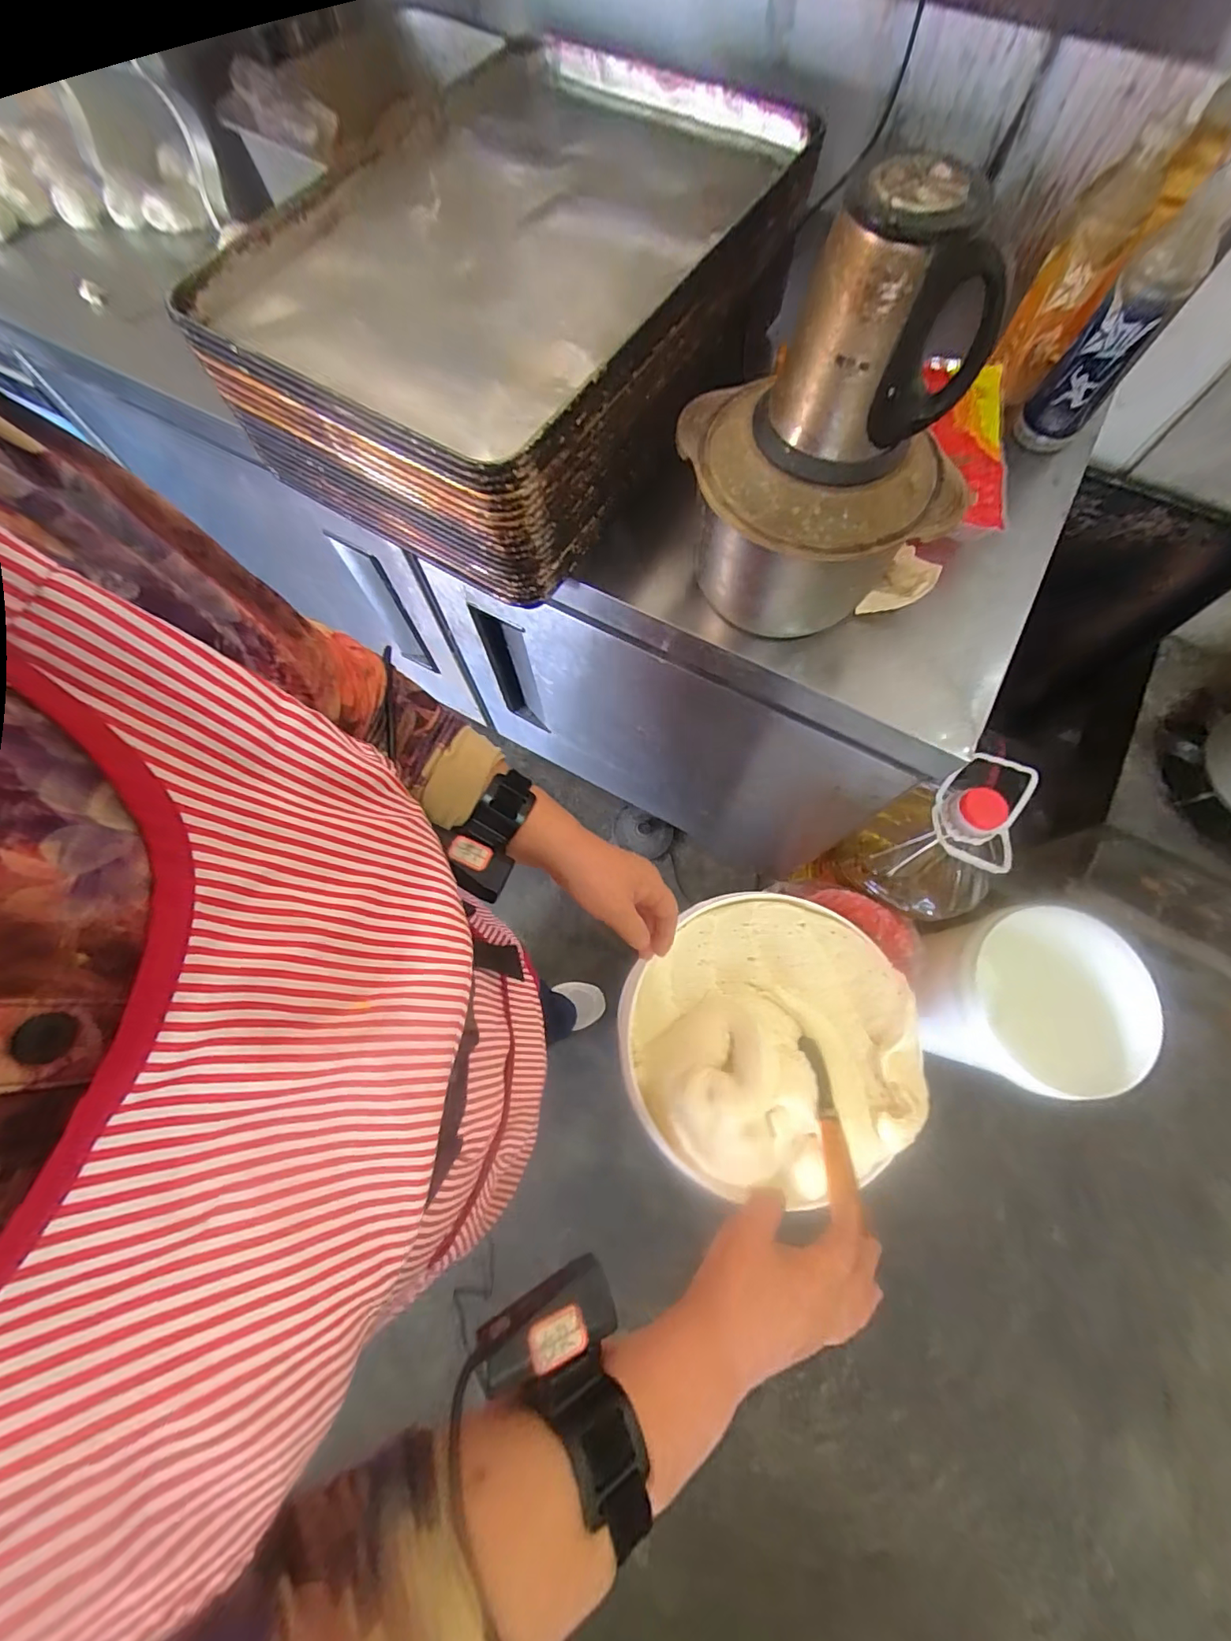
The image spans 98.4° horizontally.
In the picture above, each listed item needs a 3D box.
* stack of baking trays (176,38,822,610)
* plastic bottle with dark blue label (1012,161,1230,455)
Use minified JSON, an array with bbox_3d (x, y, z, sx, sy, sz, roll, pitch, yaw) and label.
[{"bbox_3d":[-0.076,-0.577,0.589,0.409,0.159,0.614,30,74,9],"label":"stack of baking trays"},{"bbox_3d":[0.546,-0.533,0.579,0.074,0.219,0.085,39,76,12],"label":"plastic bottle with dark blue label"}]

